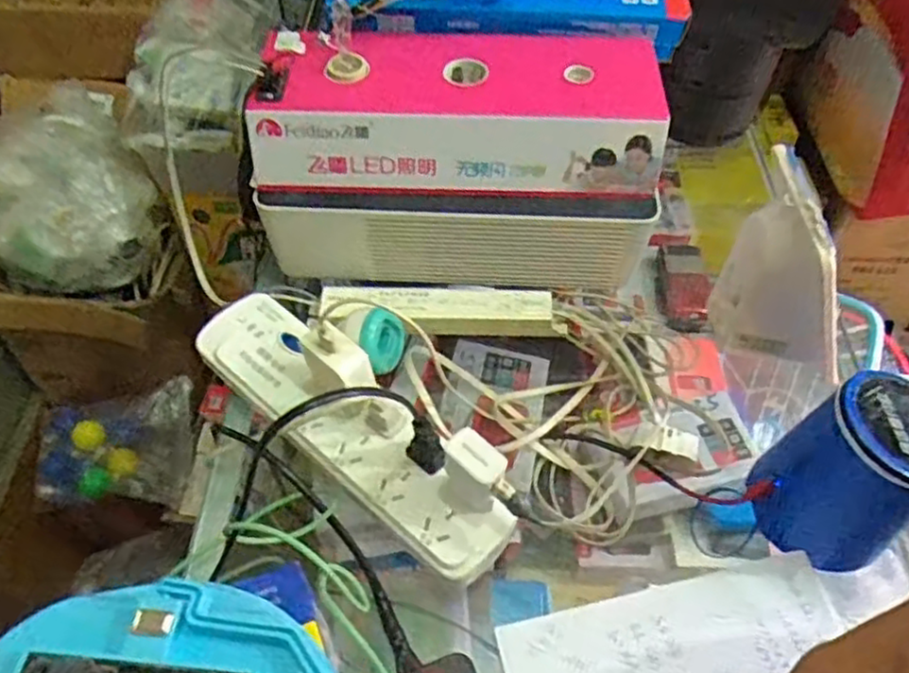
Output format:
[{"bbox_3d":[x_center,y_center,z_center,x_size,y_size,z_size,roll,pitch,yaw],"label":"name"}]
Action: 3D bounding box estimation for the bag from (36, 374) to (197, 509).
[{"bbox_3d":[-0.513,0.158,1.058,0.236,0.100,0.167,1,53,0],"label":"bag"}]

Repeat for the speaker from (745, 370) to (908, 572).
[{"bbox_3d":[0.244,0.084,0.440,0.077,0.119,0.080,0,53,-1],"label":"speaker"}]

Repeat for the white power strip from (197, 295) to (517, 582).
[{"bbox_3d":[-0.076,0.065,0.500,0.278,0.040,0.073,36,60,23],"label":"white power strip"}]

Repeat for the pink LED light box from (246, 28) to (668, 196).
[{"bbox_3d":[0.004,-0.141,0.566,0.299,0.153,0.137,3,53,1],"label":"pink LED light box"}]

